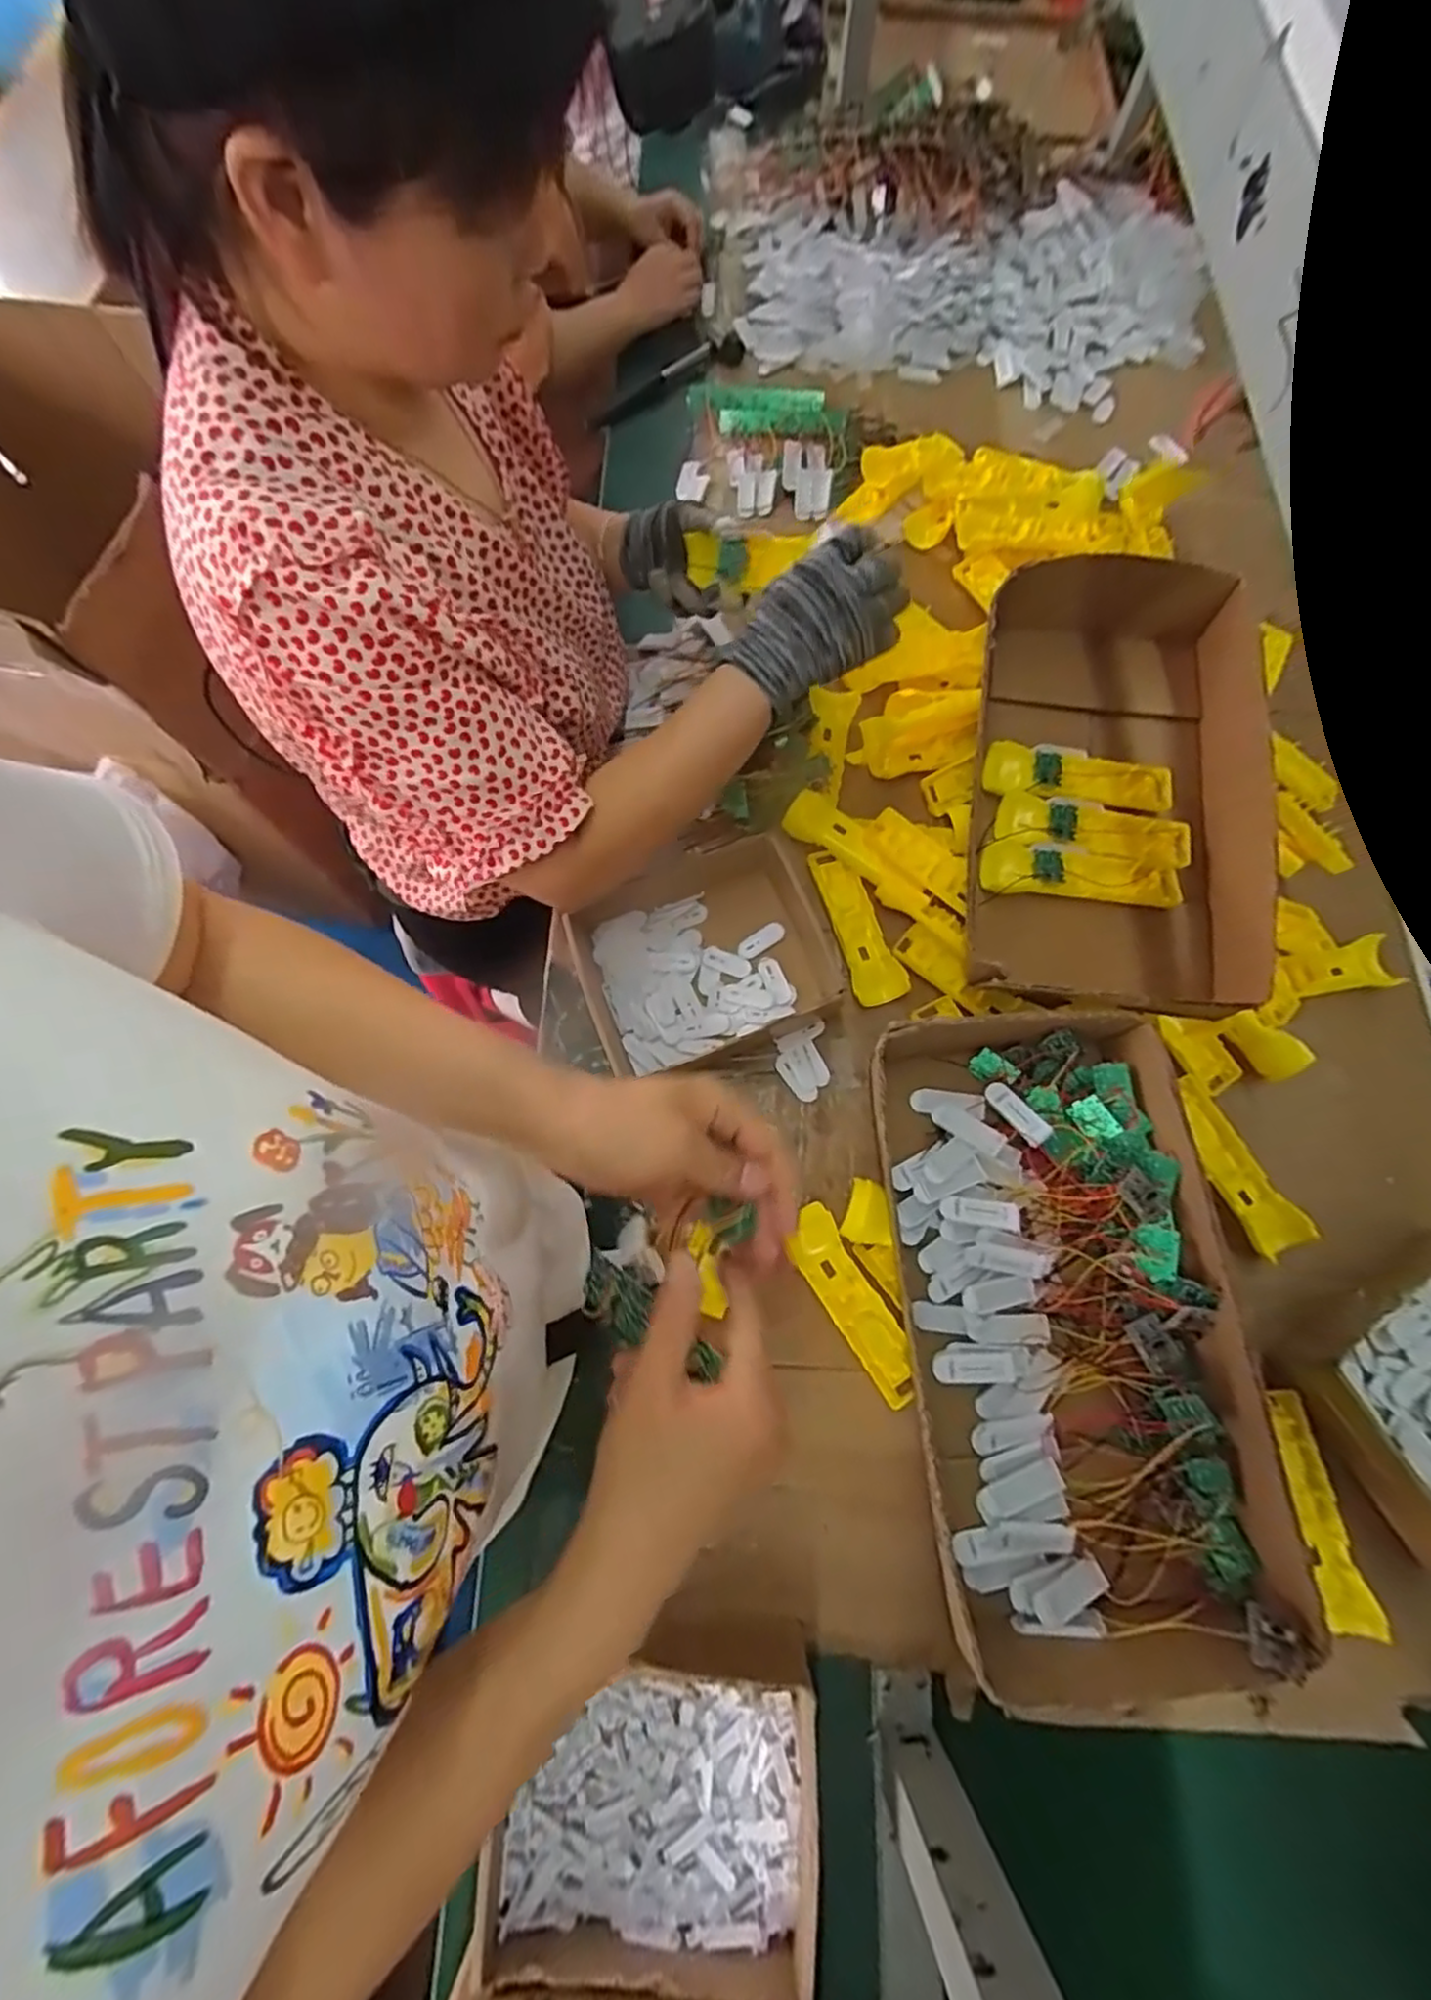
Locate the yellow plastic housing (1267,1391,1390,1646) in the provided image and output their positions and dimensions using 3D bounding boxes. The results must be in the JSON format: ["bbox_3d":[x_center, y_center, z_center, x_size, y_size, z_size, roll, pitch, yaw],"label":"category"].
[{"bbox_3d":[0.467,0.395,0.542,0.030,0.023,0.159,-4,72,-2],"label":"yellow plastic housing"}]

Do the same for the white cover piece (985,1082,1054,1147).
[{"bbox_3d":[0.248,0.093,0.577,0.022,0.010,0.057,-37,60,-8],"label":"white cover piece"}]

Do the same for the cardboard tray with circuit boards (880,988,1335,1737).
[{"bbox_3d":[0.256,0.231,0.521,0.232,0.075,0.435,-4,72,-2],"label":"cardboard tray with circuit boards"}]

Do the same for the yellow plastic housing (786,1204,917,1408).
[{"bbox_3d":[0.114,0.252,0.583,0.045,0.019,0.163,-30,75,-10],"label":"yellow plastic housing"}]

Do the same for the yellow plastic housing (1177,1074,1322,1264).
[{"bbox_3d":[0.461,0.146,0.625,0.047,0.020,0.159,-24,74,-8],"label":"yellow plastic housing"}]

